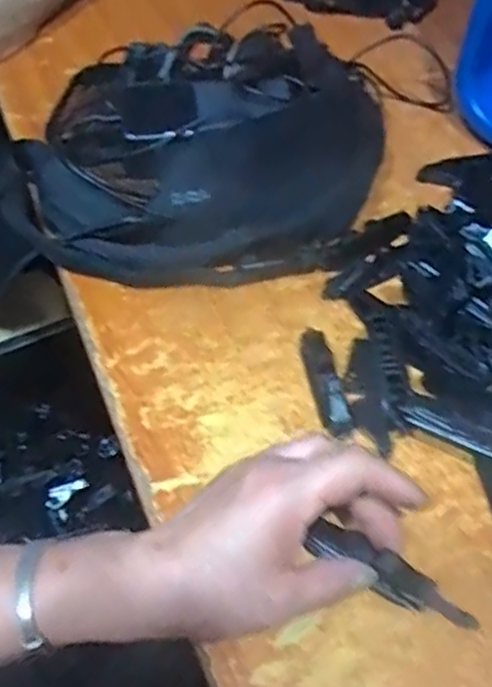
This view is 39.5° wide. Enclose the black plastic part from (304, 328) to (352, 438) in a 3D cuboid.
[{"bbox_3d":[0.048,0.022,0.424,0.018,0.018,0.075,-9,56,-8],"label":"black plastic part"}]

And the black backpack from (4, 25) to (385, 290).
[{"bbox_3d":[-0.035,-0.151,0.514,0.277,0.059,0.225,1,55,-1],"label":"black backpack"}]

